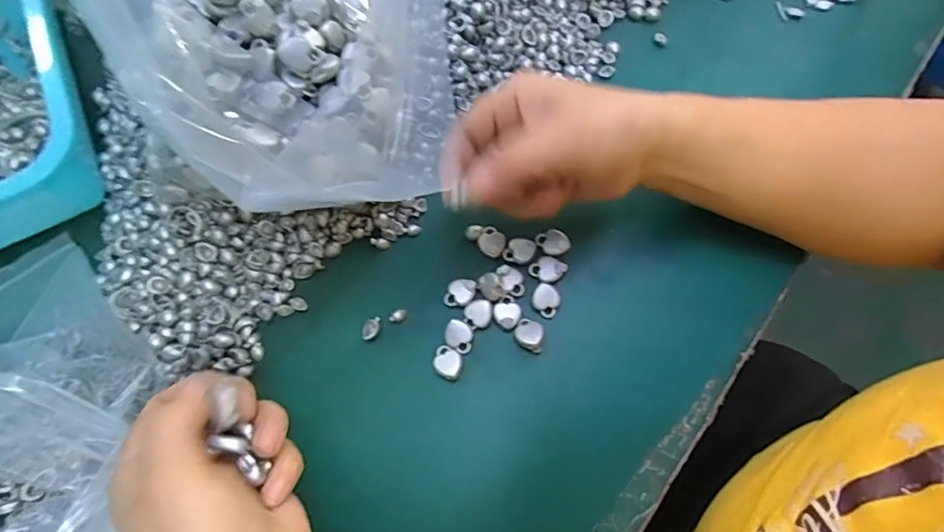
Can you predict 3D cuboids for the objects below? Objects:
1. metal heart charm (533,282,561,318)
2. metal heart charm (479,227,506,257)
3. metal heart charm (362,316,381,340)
[{"bbox_3d":[0.044,0.021,0.307,0.016,0.008,0.016,24,74,9],"label":"metal heart charm"},{"bbox_3d":[0.013,-0.016,0.322,0.017,0.004,0.016,-1,72,2],"label":"metal heart charm"},{"bbox_3d":[-0.060,0.037,0.308,0.010,0.004,0.015,23,74,9],"label":"metal heart charm"}]

